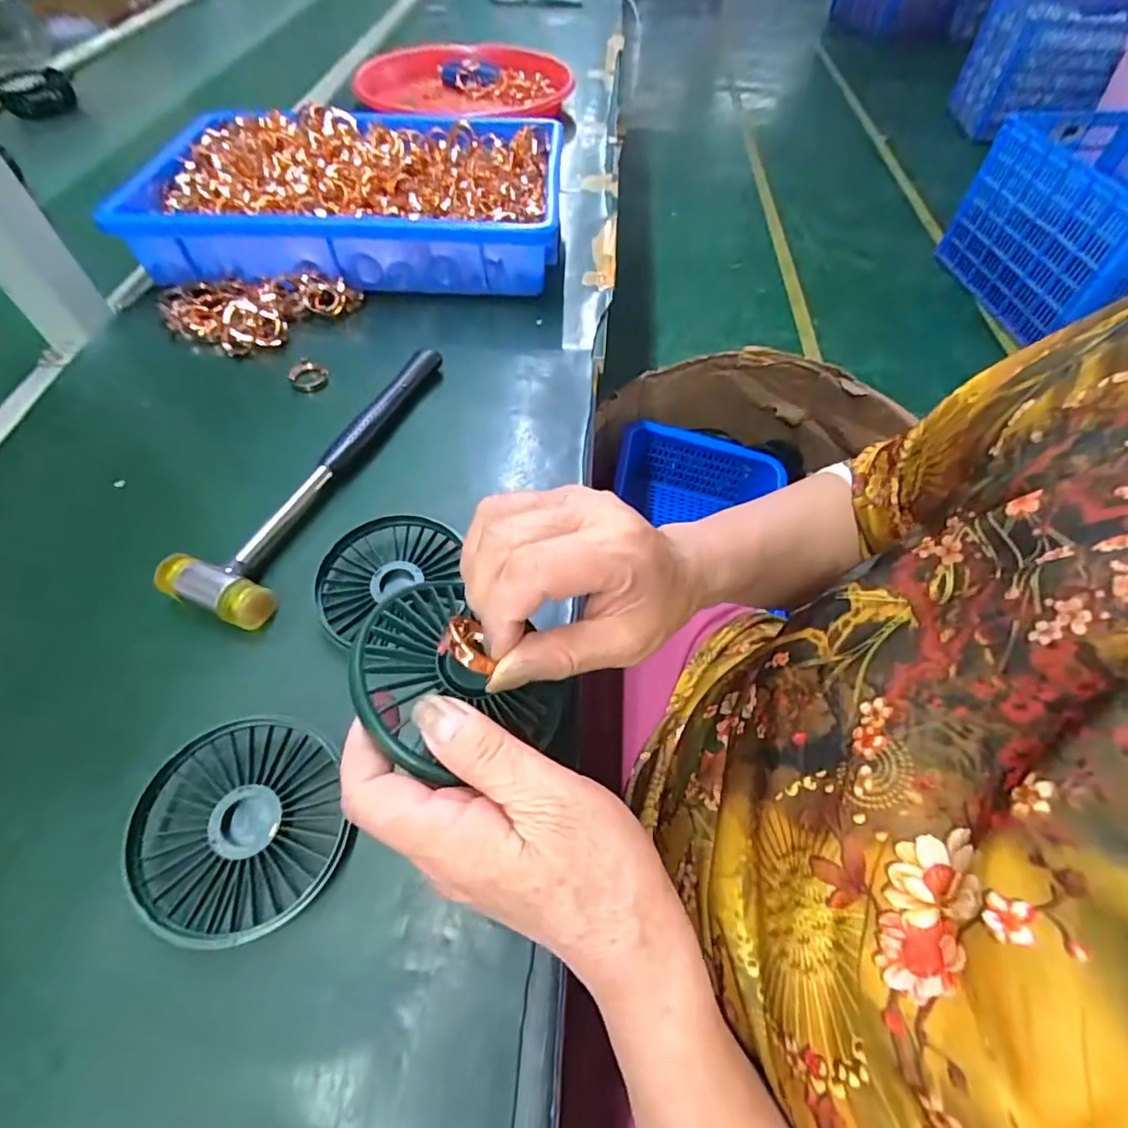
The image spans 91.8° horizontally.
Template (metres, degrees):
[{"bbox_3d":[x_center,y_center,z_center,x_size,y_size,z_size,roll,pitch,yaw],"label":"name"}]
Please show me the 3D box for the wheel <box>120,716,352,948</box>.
[{"bbox_3d":[-0.142,0.116,0.243,0.084,0.025,0.084,0,56,0],"label":"wheel"}]

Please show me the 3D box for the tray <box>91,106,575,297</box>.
[{"bbox_3d":[-0.187,-0.341,0.512,0.360,0.070,0.222,1,56,1],"label":"tray"}]

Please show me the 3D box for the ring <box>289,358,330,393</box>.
[{"bbox_3d":[-0.194,-0.143,0.415,0.028,0.010,0.029,-25,59,-16],"label":"ring"}]

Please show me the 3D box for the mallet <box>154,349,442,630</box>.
[{"bbox_3d":[-0.156,-0.066,0.356,0.061,0.025,0.233,16,57,10],"label":"mallet"}]

